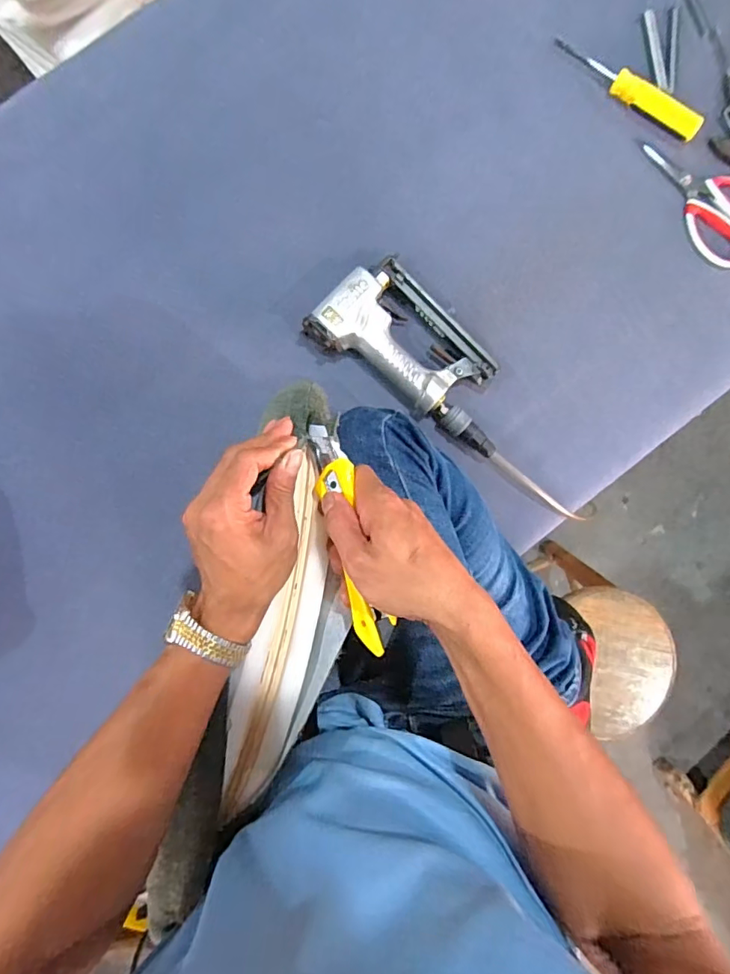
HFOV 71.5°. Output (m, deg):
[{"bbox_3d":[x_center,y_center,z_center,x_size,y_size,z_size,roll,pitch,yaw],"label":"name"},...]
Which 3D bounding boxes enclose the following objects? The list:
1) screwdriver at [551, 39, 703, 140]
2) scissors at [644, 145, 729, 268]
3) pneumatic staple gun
[{"bbox_3d":[0.307,-0.467,0.587,0.191,0.022,0.023,33,89,-5],"label":"screwdriver"},{"bbox_3d":[0.401,-0.342,0.602,0.169,0.015,0.092,34,89,-4],"label":"scissors"},{"bbox_3d":[0.068,-0.153,0.574,0.244,0.037,0.120,35,89,-4],"label":"pneumatic staple gun"}]

